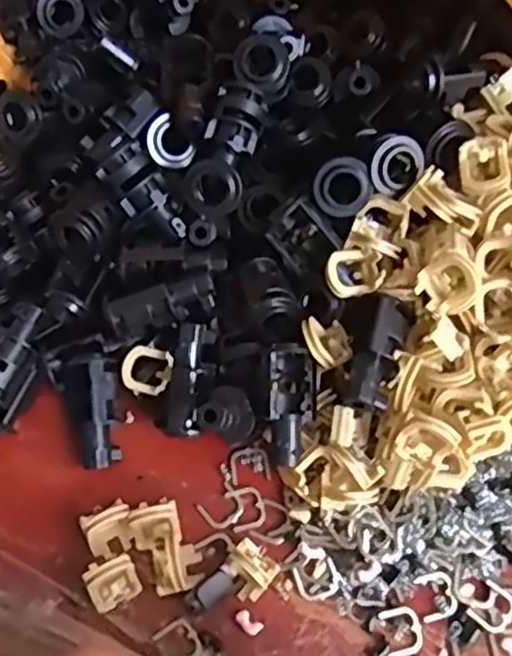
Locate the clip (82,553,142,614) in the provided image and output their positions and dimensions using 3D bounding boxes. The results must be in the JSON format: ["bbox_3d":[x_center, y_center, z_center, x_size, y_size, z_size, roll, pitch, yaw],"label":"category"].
[{"bbox_3d":[-0.061,0.109,0.292,0.021,0.027,0.014,-27,65,-12],"label":"clip"}]

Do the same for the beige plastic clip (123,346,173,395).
[{"bbox_3d":[-0.050,0.021,0.328,0.025,0.010,0.022,4,74,17],"label":"beige plastic clip"}]

